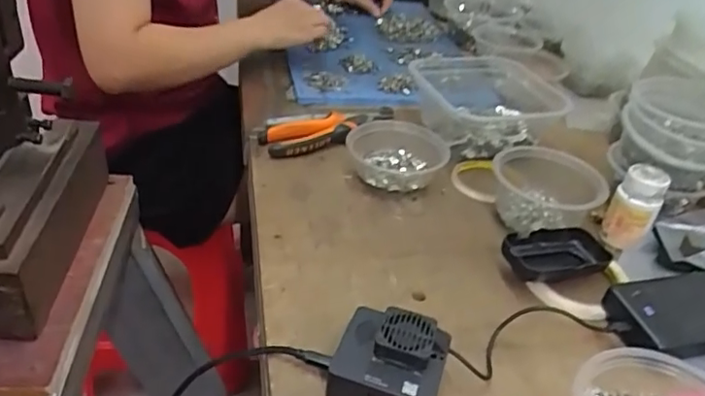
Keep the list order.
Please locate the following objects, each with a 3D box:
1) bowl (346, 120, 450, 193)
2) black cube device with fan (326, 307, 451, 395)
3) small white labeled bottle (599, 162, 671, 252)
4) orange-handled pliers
[{"bbox_3d":[0.054,-0.051,0.659,0.103,0.035,0.096,-3,36,-15],"label":"bowl"},{"bbox_3d":[0.027,0.122,0.426,0.077,0.043,0.072,15,36,13],"label":"black cube device with fan"},{"bbox_3d":[0.291,0.009,0.598,0.044,0.076,0.041,-2,35,-10],"label":"small white labeled bottle"},{"bbox_3d":[-0.018,-0.096,0.733,0.193,0.018,0.067,-14,41,-28],"label":"orange-handled pliers"}]

